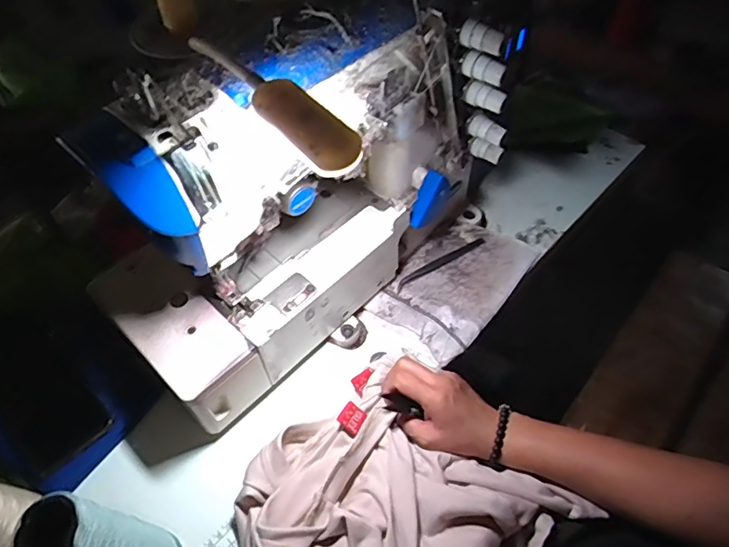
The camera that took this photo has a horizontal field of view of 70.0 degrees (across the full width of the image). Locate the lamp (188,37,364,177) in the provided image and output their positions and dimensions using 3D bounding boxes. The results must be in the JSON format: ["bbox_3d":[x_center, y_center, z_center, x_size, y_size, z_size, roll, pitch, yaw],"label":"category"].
[{"bbox_3d":[-0.062,-0.113,0.333,0.033,0.025,0.153,-38,61,-23],"label":"lamp"}]

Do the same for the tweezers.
[{"bbox_3d":[0.096,-0.015,0.654,0.137,0.005,0.012,-29,58,-18],"label":"tweezers"}]

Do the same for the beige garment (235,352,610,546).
[{"bbox_3d":[0.004,0.234,0.474,0.299,0.076,0.225,-36,61,-22],"label":"beige garment"}]

